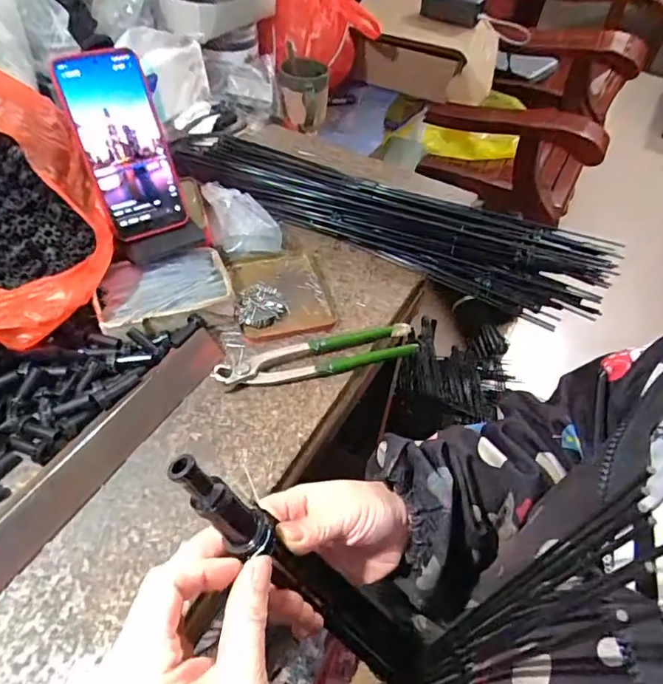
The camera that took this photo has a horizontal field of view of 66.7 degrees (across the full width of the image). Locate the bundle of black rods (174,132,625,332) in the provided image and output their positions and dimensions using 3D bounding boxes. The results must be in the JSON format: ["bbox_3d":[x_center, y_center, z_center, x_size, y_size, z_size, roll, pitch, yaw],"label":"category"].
[{"bbox_3d":[0.045,-0.171,0.627,0.577,0.042,0.143,23,54,15],"label":"bundle of black rods"}]

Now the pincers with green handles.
[{"bbox_3d":[-0.013,0.010,0.487,0.195,0.018,0.047,-11,53,-11],"label":"pincers with green handles"}]

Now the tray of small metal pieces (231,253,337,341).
[{"bbox_3d":[-0.056,-0.057,0.543,0.099,0.019,0.121,-13,53,-13],"label":"tray of small metal pieces"}]

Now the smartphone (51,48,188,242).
[{"bbox_3d":[-0.196,-0.184,0.481,0.077,0.161,0.014,-23,27,-19],"label":"smartphone"}]

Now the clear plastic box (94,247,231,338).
[{"bbox_3d":[-0.168,-0.048,0.505,0.126,0.029,0.078,-15,55,-22],"label":"clear plastic box"}]

